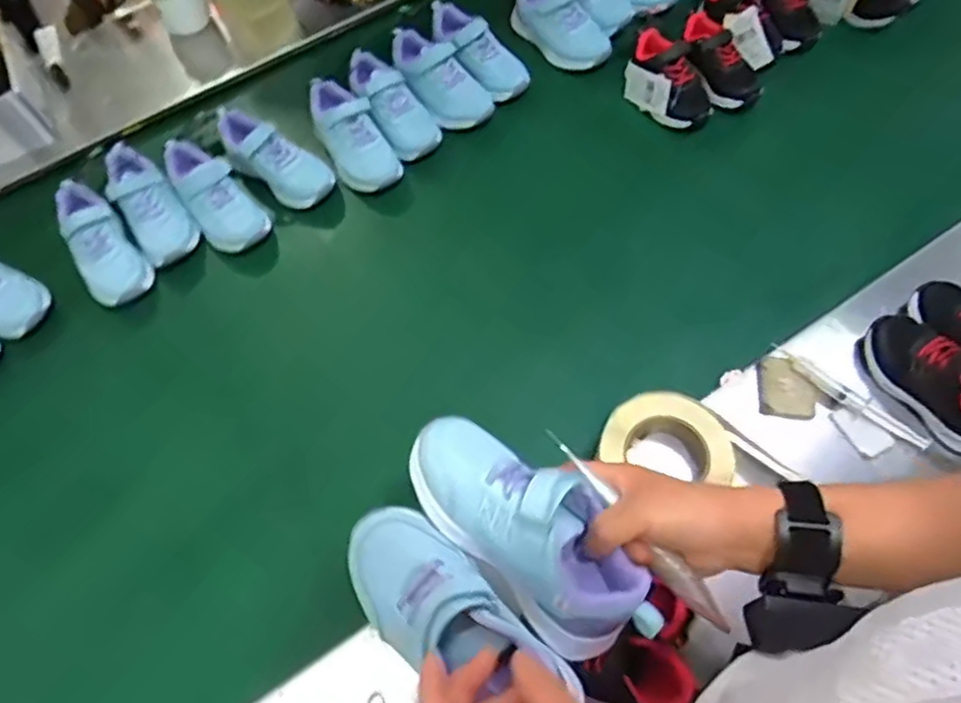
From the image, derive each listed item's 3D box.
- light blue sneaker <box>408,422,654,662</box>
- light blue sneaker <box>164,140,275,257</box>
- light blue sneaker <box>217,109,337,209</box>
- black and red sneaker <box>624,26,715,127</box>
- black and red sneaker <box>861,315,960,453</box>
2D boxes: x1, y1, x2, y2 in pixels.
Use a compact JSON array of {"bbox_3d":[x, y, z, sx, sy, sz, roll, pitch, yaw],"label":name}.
[{"bbox_3d":[0.027,0.106,0.425,0.172,0.071,0.081,42,72,17],"label":"light blue sneaker"},{"bbox_3d":[-0.348,-0.206,0.869,0.079,0.060,0.181,-35,66,-14],"label":"light blue sneaker"},{"bbox_3d":[-0.282,-0.258,0.894,0.176,0.063,0.071,32,69,18],"label":"light blue sneaker"},{"bbox_3d":[0.257,-0.377,0.914,0.075,0.084,0.145,-28,64,-10],"label":"black and red sneaker"},{"bbox_3d":[0.456,0.025,0.661,0.071,0.062,0.154,-35,66,-14],"label":"black and red sneaker"}]

